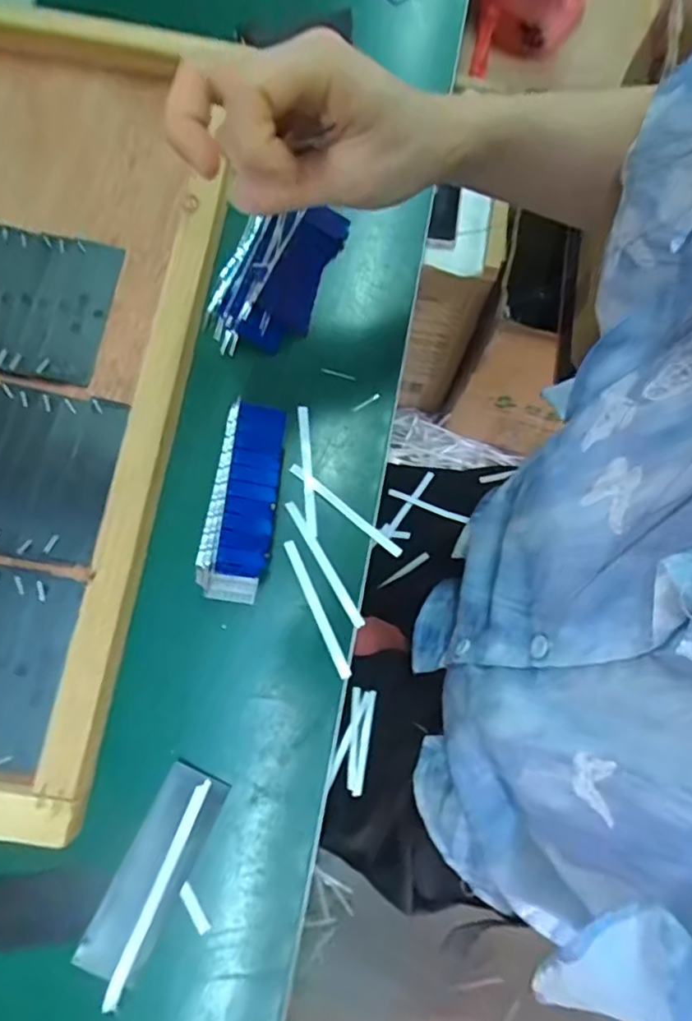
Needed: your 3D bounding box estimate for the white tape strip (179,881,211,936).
[{"bbox_3d":[-0.071,0.186,0.282,0.006,0.004,0.023,-30,74,-14],"label":"white tape strip"}]

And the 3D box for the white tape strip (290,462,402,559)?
[{"bbox_3d":[0.000,0.000,0.338,0.077,0.005,0.006,39,76,7],"label":"white tape strip"}]

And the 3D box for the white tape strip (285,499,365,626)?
[{"bbox_3d":[-0.011,0.029,0.329,0.006,0.004,0.077,-30,79,-10],"label":"white tape strip"}]

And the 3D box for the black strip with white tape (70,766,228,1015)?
[{"bbox_3d":[-0.091,0.171,0.285,0.031,0.005,0.098,26,75,4],"label":"black strip with white tape"}]

